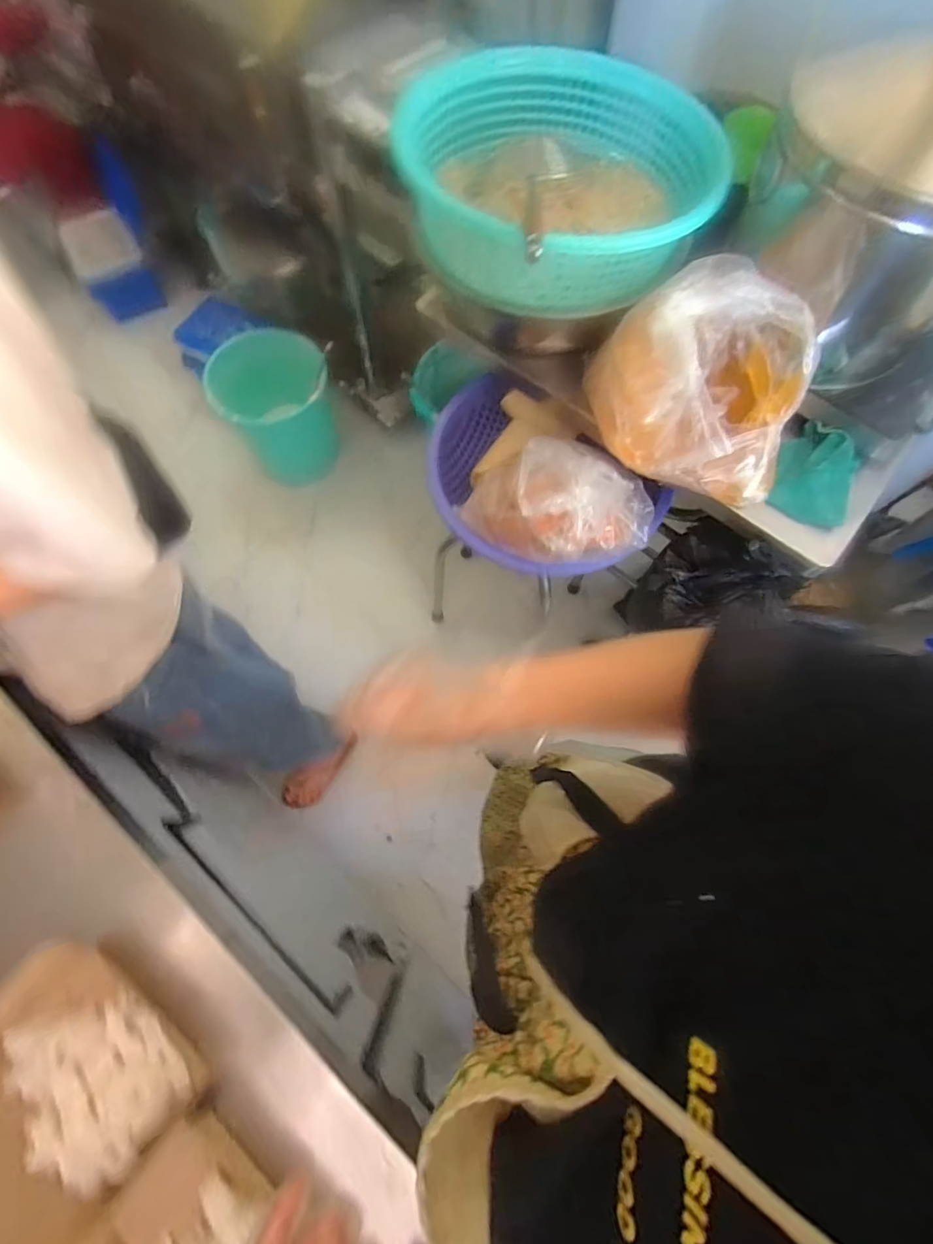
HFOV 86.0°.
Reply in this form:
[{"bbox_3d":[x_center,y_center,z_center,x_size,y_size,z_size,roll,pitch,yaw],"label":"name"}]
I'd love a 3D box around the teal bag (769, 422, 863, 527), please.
[{"bbox_3d":[0.533,-0.224,0.765,0.125,0.058,0.139,39,74,10],"label":"teal bag"}]

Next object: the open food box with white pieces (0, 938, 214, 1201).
[{"bbox_3d":[-0.341,0.389,0.451,0.195,0.048,0.114,42,75,11],"label":"open food box with white pieces"}]

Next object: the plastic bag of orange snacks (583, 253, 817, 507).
[{"bbox_3d":[0.313,-0.321,0.661,0.257,0.204,0.222,3,71,-1],"label":"plastic bag of orange snacks"}]

